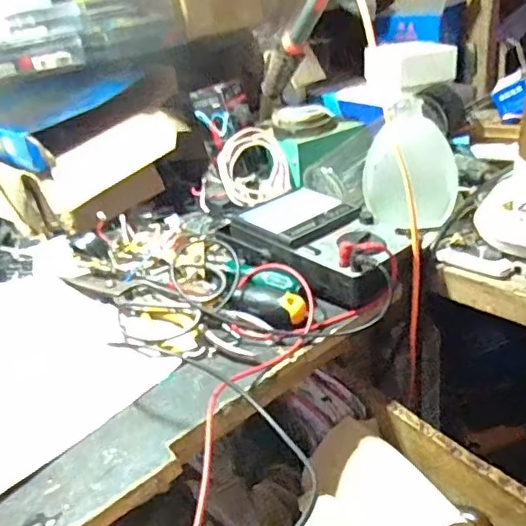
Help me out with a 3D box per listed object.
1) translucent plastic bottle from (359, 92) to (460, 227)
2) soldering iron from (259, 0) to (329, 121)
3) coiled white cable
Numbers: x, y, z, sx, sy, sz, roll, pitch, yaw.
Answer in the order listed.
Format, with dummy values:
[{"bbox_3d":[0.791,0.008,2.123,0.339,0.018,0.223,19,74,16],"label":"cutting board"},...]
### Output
[{"bbox_3d":[0.149,-0.093,0.579,0.077,0.112,0.068,-18,31,-18],"label":"translucent plastic bottle"},{"bbox_3d":[0.032,-0.249,0.655,0.024,0.025,0.260,-21,-11,-23],"label":"soldering iron"},{"bbox_3d":[-0.013,-0.125,0.710,0.091,0.088,0.036,-19,-8,-15],"label":"coiled white cable"}]

